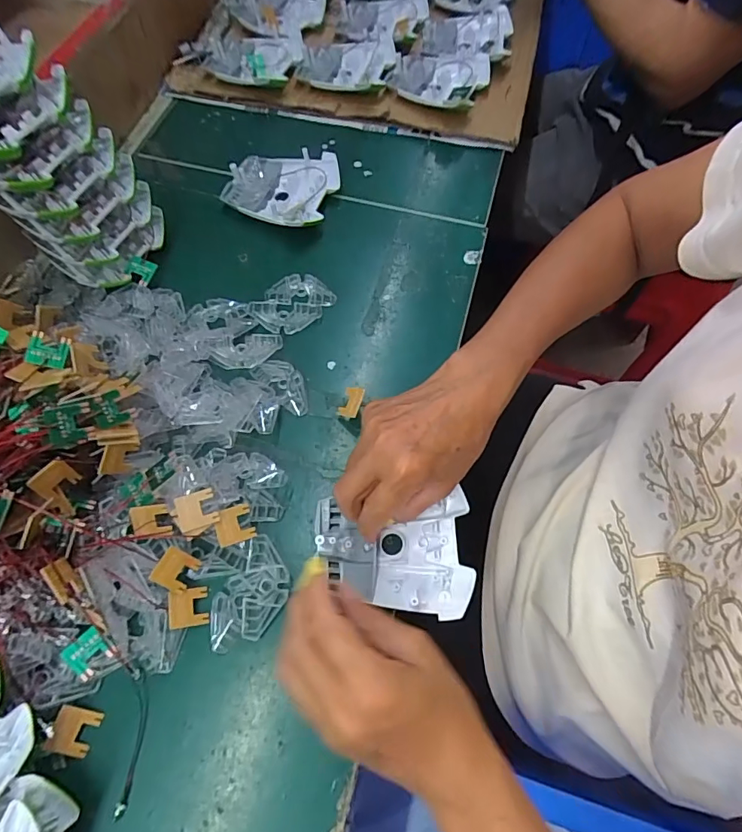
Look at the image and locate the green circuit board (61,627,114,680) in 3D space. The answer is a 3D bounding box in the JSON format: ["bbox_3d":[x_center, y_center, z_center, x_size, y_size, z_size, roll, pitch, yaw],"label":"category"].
[{"bbox_3d":[-0.185,0.154,0.305,0.026,0.006,0.023,38,53,12],"label":"green circuit board"}]

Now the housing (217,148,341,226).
[{"bbox_3d":[-0.096,-0.238,0.487,0.116,0.024,0.092,8,65,3],"label":"housing"}]

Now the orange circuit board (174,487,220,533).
[{"bbox_3d":[-0.121,0.064,0.323,0.025,0.004,0.027,-16,65,-18],"label":"orange circuit board"}]

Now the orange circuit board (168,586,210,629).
[{"bbox_3d":[-0.126,0.132,0.322,0.026,0.004,0.025,7,59,-37],"label":"orange circuit board"}]

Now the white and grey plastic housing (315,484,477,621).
[{"bbox_3d":[0.016,0.099,0.332,0.107,0.020,0.083,-3,65,-4],"label":"white and grey plastic housing"}]

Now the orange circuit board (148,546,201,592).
[{"bbox_3d":[-0.135,0.106,0.322,0.025,0.004,0.024,36,61,-19],"label":"orange circuit board"}]

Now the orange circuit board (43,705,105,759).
[{"bbox_3d":[-0.187,0.199,0.295,0.026,0.004,0.025,20,67,-11],"label":"orange circuit board"}]

